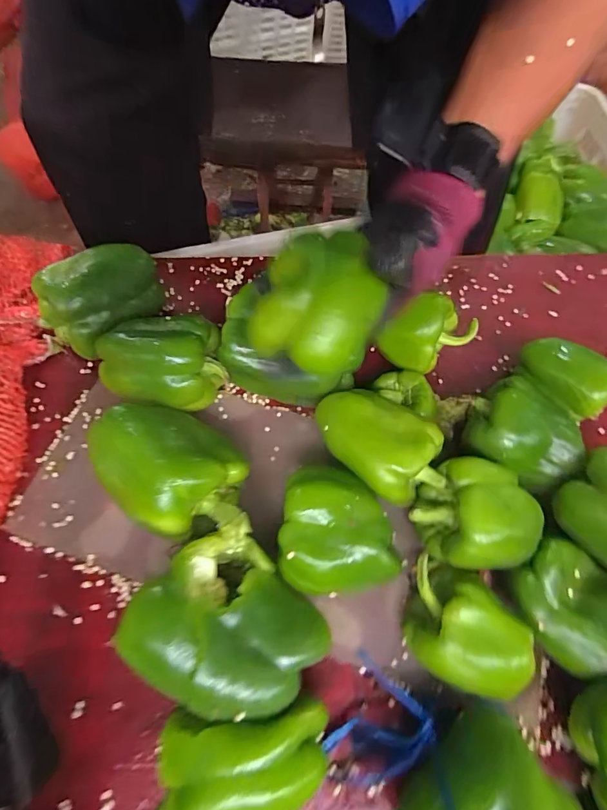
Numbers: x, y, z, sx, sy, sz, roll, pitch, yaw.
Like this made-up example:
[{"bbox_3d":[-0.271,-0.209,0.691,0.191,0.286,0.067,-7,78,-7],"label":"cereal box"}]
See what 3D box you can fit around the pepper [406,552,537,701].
[{"bbox_3d":[0.110,0.156,0.284,0.082,0.072,0.072,17,67,5],"label":"pepper"}]

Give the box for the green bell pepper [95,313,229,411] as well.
[{"bbox_3d":[-0.125,-0.030,0.355,0.106,0.074,0.075,-1,65,-3],"label":"green bell pepper"}]

